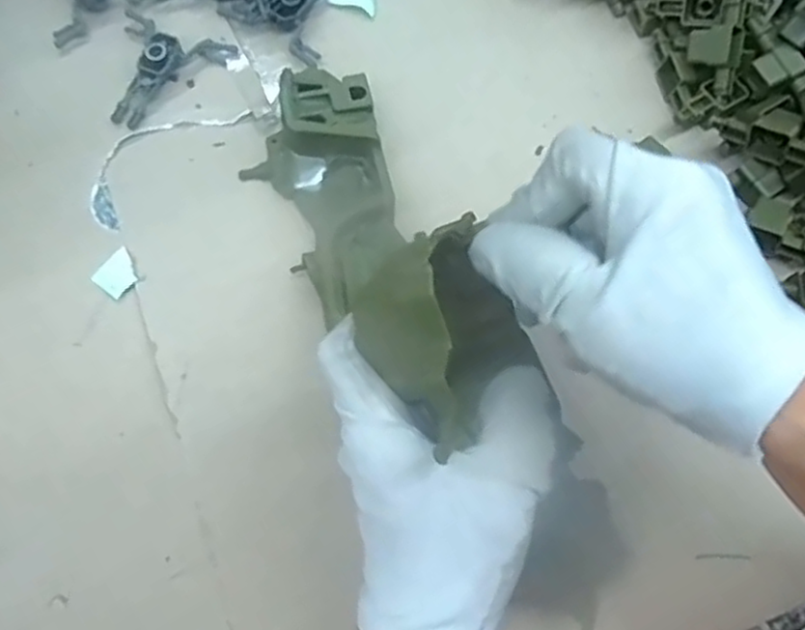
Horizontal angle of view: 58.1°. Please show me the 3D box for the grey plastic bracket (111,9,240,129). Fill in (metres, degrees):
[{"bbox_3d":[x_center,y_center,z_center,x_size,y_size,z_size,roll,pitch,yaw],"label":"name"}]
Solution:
[{"bbox_3d":[-0.147,-0.146,0.433,0.071,0.016,0.075,1,68,-2],"label":"grey plastic bracket"}]

